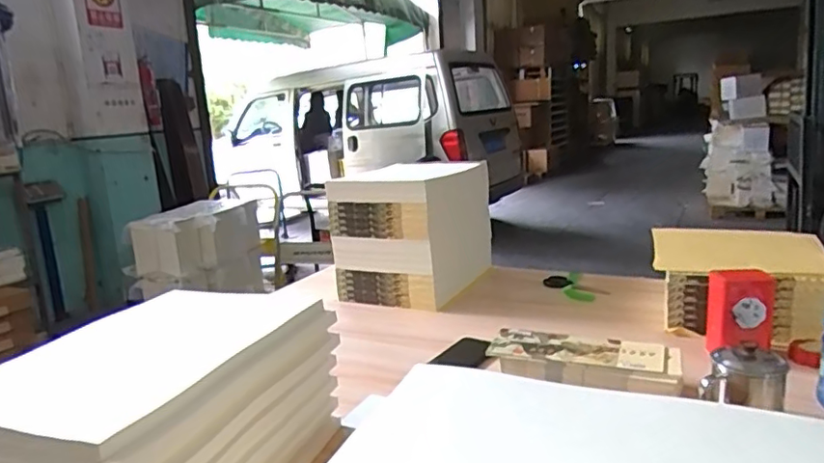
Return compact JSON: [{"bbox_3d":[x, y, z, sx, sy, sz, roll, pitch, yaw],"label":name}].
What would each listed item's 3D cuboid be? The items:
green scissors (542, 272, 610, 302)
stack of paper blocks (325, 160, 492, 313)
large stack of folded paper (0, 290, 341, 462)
[{"bbox_3d":[0.391,0.129,1.358,0.101,0.019,0.153,-9,13,-21],"label":"green scissors"},{"bbox_3d":[0.017,-0.005,1.431,0.293,0.298,0.359,3,14,30],"label":"stack of paper blocks"},{"bbox_3d":[-0.300,0.213,0.680,0.290,0.167,0.371,1,13,21],"label":"large stack of folded paper"}]

